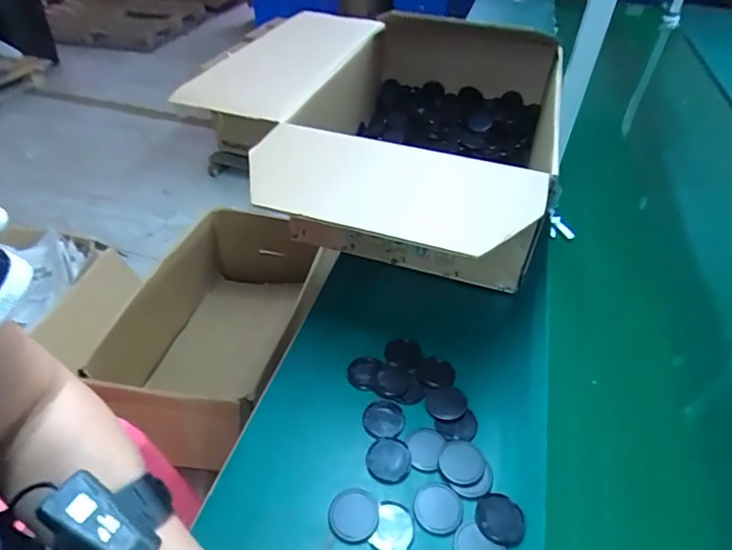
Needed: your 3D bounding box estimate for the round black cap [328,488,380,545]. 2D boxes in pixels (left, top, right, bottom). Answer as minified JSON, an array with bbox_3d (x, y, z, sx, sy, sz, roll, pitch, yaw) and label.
[{"bbox_3d":[-0.013,0.249,0.494,0.050,0.004,0.052,2,42,-2],"label":"round black cap"}]

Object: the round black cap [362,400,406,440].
[{"bbox_3d":[0.021,0.174,0.576,0.050,0.006,0.052,2,42,-2],"label":"round black cap"}]

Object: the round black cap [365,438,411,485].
[{"bbox_3d":[0.025,0.208,0.536,0.050,0.004,0.050,2,42,-2],"label":"round black cap"}]

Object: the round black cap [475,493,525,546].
[{"bbox_3d":[0.139,0.250,0.490,0.049,0.006,0.049,2,42,-2],"label":"round black cap"}]

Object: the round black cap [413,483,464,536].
[{"bbox_3d":[0.076,0.246,0.501,0.050,0.007,0.051,16,43,12],"label":"round black cap"}]

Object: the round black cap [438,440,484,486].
[{"bbox_3d":[0.108,0.211,0.535,0.049,0.009,0.047,2,42,-2],"label":"round black cap"}]

